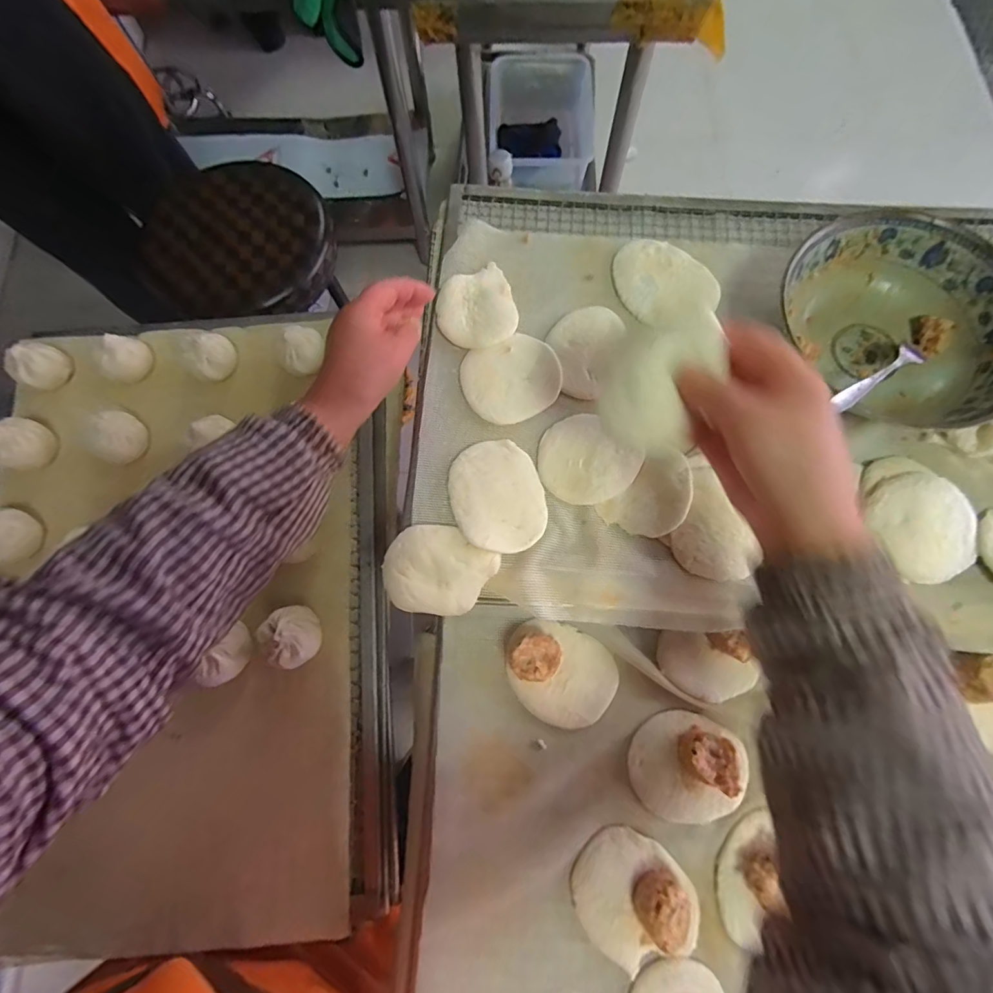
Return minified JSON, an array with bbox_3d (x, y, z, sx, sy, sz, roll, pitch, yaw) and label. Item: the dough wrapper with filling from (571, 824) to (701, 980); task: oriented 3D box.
[{"bbox_3d":[0.106,0.309,0.347,0.081,0.032,0.094,-39,78,-9],"label":"dough wrapper with filling"}]

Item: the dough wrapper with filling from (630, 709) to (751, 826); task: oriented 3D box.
[{"bbox_3d":[0.153,0.219,0.370,0.081,0.032,0.079,0,75,1],"label":"dough wrapper with filling"}]

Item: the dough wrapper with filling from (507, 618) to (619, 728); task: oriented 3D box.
[{"bbox_3d":[0.054,0.150,0.390,0.095,0.032,0.077,24,77,7],"label":"dough wrapper with filling"}]

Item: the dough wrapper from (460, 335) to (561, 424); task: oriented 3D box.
[{"bbox_3d":[0.014,-0.107,0.423,0.088,0.010,0.073,-23,76,-6],"label":"dough wrapper"}]

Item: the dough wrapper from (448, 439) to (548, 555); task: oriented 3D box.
[{"bbox_3d":[0.001,-0.002,0.395,0.076,0.010,0.099,-18,73,-10],"label":"dough wrapper"}]

